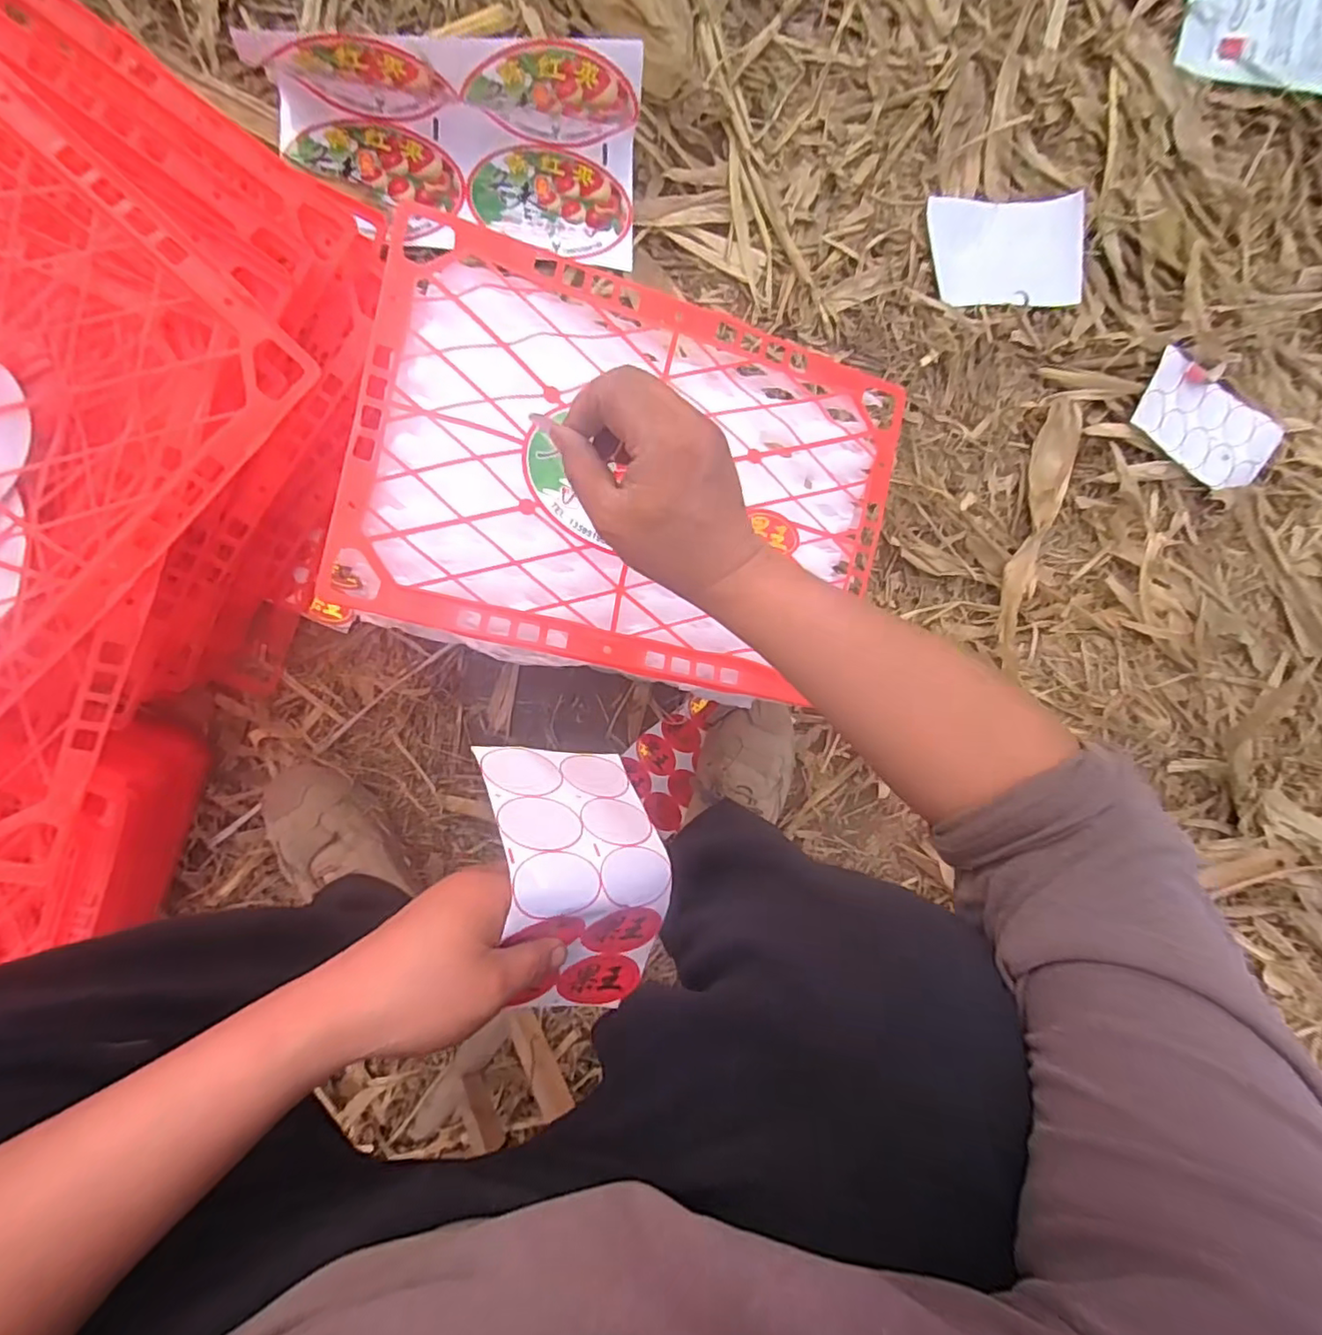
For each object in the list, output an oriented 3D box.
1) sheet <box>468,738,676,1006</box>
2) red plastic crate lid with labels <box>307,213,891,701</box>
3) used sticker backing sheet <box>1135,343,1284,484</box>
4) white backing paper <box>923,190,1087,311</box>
[{"bbox_3d":[-0.066,0.133,0.398,0.121,0.159,0.077,12,132,-43],"label":"sheet"},{"bbox_3d":[-0.016,-0.146,0.473,0.409,0.017,0.286,12,90,-14],"label":"red plastic crate lid with labels"},{"bbox_3d":[0.677,-0.298,0.750,0.182,0.015,0.116,31,91,-8],"label":"used sticker backing sheet"},{"bbox_3d":[0.403,-0.483,0.705,0.186,0.017,0.117,-5,96,-6],"label":"white backing paper"}]

